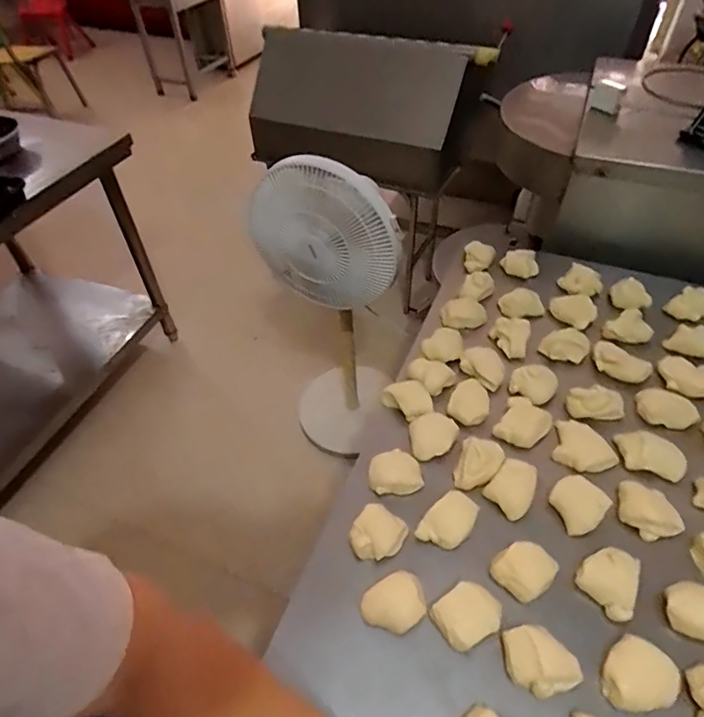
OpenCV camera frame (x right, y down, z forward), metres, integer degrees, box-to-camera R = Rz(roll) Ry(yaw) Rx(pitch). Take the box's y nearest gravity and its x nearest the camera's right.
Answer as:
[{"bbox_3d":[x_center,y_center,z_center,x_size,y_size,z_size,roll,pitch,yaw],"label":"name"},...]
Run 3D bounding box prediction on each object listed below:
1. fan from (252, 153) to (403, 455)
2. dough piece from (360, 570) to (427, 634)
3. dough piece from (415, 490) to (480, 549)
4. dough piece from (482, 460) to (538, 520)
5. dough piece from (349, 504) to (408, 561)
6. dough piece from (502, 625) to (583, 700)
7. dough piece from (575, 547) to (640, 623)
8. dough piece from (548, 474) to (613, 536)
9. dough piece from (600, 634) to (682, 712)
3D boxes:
[{"bbox_3d":[-0.068,-0.078,1.295,0.282,0.894,0.290,-8,49,-7],"label":"fan"},{"bbox_3d":[0.043,0.258,0.516,0.064,0.028,0.052,-16,51,-13],"label":"dough piece"},{"bbox_3d":[0.112,0.188,0.570,0.047,0.022,0.068,34,57,26],"label":"dough piece"},{"bbox_3d":[0.198,0.157,0.602,0.052,0.024,0.063,37,58,27],"label":"dough piece"},{"bbox_3d":[0.029,0.202,0.566,0.055,0.025,0.061,29,55,23],"label":"dough piece"},{"bbox_3d":[0.182,0.294,0.482,0.060,0.026,0.059,0,49,0],"label":"dough piece"},{"bbox_3d":[0.281,0.237,0.529,0.063,0.031,0.060,-29,55,-23],"label":"dough piece"},{"bbox_3d":[0.266,0.172,0.582,0.052,0.031,0.058,-29,55,-23],"label":"dough piece"},{"bbox_3d":[0.271,0.305,0.471,0.066,0.032,0.058,-22,52,-18],"label":"dough piece"}]

